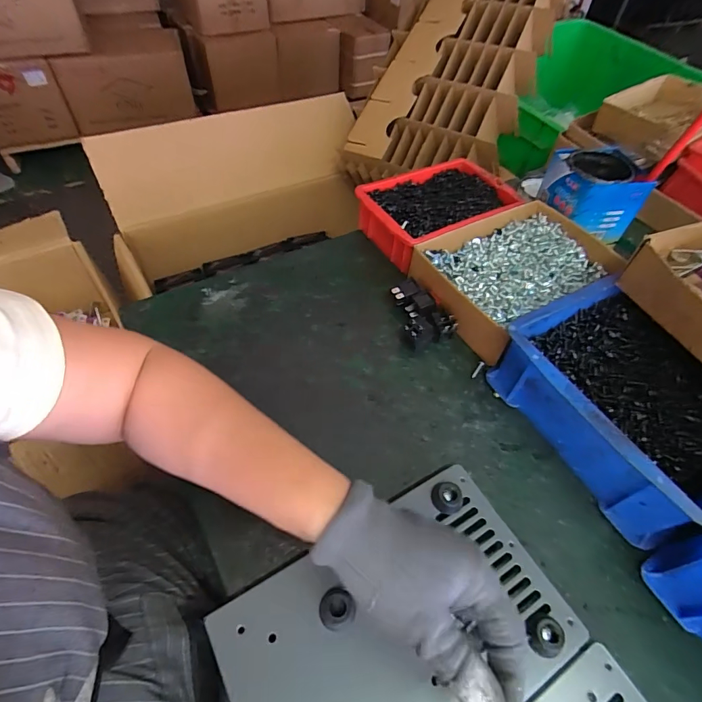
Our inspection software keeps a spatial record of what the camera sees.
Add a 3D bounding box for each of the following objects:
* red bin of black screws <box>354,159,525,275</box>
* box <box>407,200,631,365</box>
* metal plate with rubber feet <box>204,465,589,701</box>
[{"bbox_3d":[0.112,-0.184,0.571,0.207,0.066,0.130,-24,57,-21],"label":"red bin of black screws"},{"bbox_3d":[0.197,-0.089,0.503,0.236,0.063,0.155,-25,58,-22],"label":"box"},{"bbox_3d":[0.035,0.191,0.288,0.228,0.018,0.151,-23,55,-21],"label":"metal plate with rubber feet"}]

